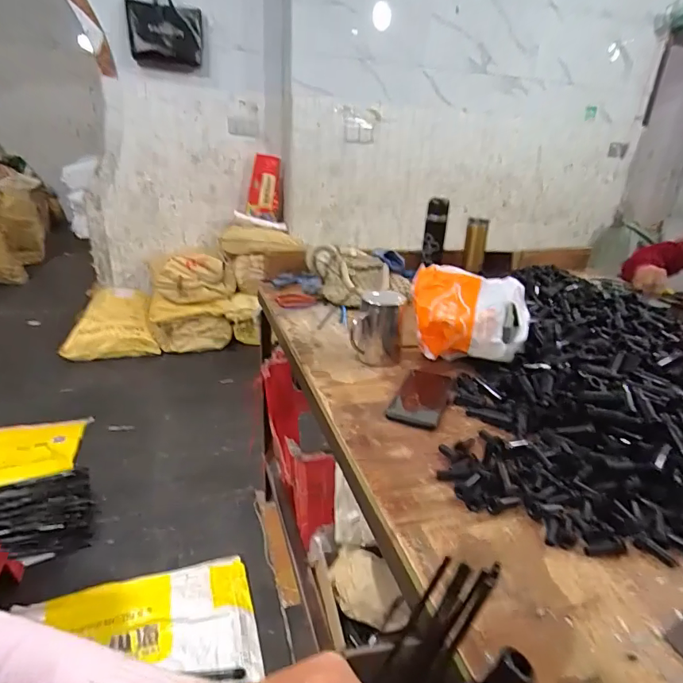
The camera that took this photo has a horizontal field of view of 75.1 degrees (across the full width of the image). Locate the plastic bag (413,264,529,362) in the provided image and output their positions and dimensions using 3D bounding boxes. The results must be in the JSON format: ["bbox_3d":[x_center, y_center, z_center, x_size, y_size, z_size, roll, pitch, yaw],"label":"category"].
[{"bbox_3d":[0.222,-0.040,0.793,0.198,0.141,0.113,12,26,17],"label":"plastic bag"}]

